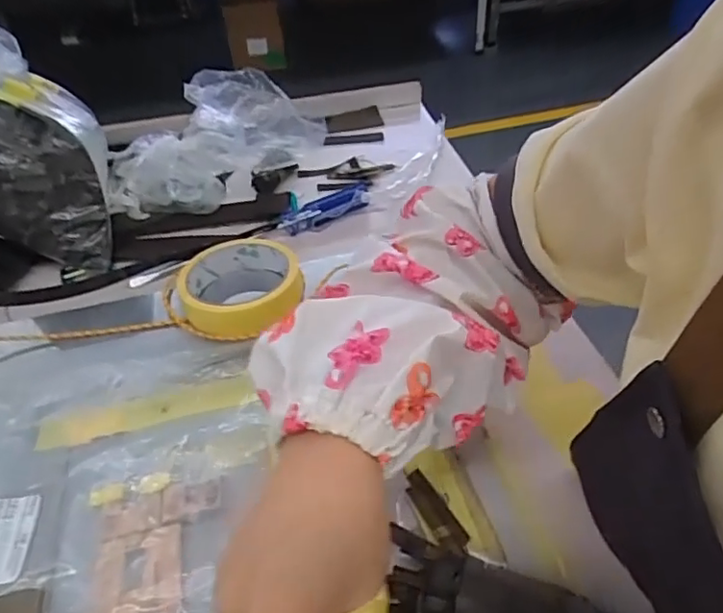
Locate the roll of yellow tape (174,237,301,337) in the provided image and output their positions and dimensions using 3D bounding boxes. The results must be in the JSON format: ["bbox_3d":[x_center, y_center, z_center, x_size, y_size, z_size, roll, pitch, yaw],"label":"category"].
[{"bbox_3d":[-0.094,-0.019,0.452,0.090,0.025,0.090,-13,45,-7],"label":"roll of yellow tape"}]

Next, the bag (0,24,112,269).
[{"bbox_3d":[-0.286,-0.132,0.488,0.124,0.171,0.155,-17,46,-11],"label":"bag"}]

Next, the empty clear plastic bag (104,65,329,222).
[{"bbox_3d":[-0.137,-0.165,0.577,0.235,0.095,0.111,-26,48,-20],"label":"empty clear plastic bag"}]

